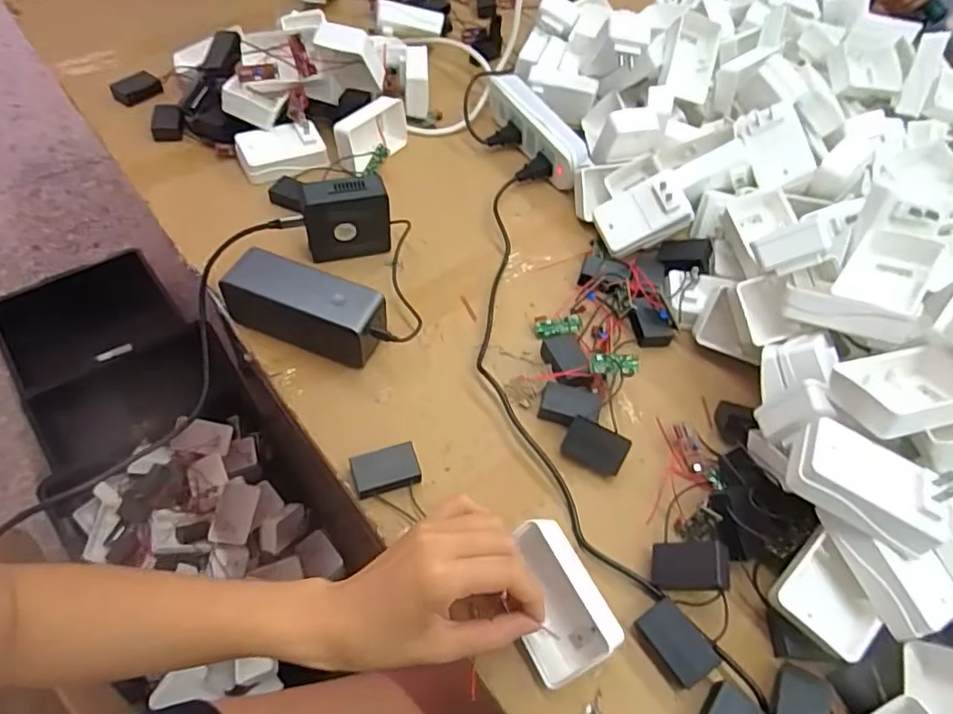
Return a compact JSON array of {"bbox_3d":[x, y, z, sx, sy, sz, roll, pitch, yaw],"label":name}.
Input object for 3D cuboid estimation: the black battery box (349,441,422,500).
[{"bbox_3d":[-0.068,0.086,0.435,0.048,0.021,0.030,-16,59,-13],"label":"black battery box"}]

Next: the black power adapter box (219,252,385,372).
[{"bbox_3d":[-0.141,-0.039,0.491,0.128,0.058,0.051,18,58,9],"label":"black power adapter box"}]

